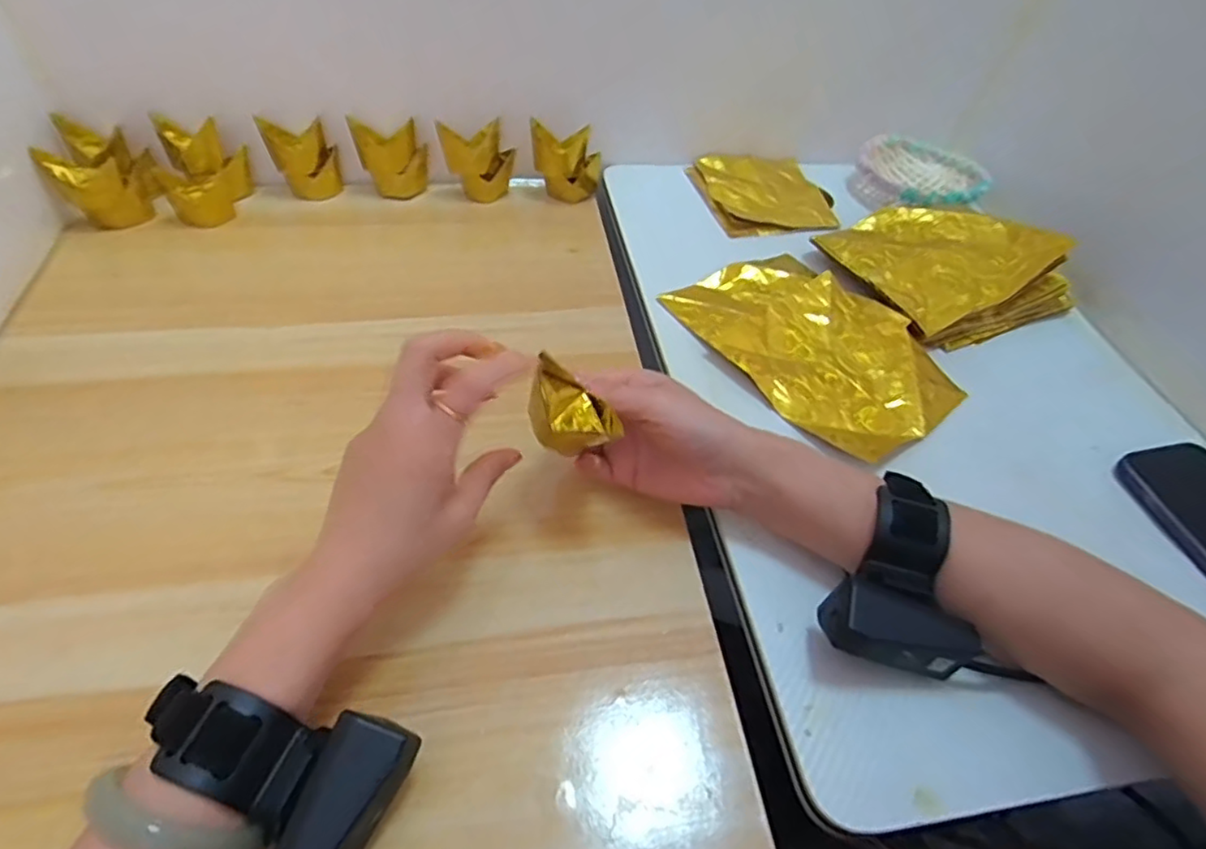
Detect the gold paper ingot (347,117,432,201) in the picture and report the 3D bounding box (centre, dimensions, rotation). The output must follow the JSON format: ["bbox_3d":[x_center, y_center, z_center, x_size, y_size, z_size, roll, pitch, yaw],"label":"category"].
[{"bbox_3d":[-0.196,-0.248,0.601,0.059,0.066,0.038,-17,52,-17],"label":"gold paper ingot"}]

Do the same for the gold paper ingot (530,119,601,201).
[{"bbox_3d":[-0.035,-0.248,0.612,0.062,0.068,0.029,10,49,5],"label":"gold paper ingot"}]

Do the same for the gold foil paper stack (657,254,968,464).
[{"bbox_3d":[0.159,-0.065,0.494,0.141,0.019,0.206,-30,57,-26],"label":"gold foil paper stack"}]

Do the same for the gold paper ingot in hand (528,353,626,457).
[{"bbox_3d":[-0.016,-0.008,0.343,0.048,0.036,0.031,25,52,17],"label":"gold paper ingot in hand"}]

